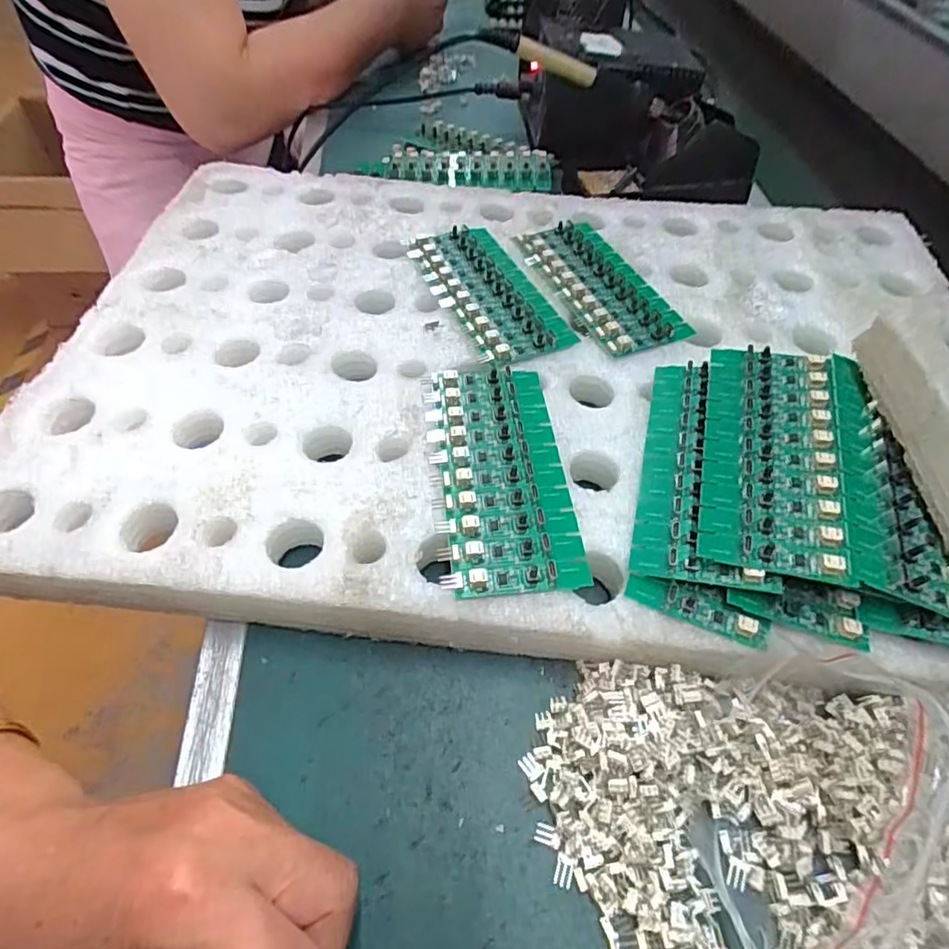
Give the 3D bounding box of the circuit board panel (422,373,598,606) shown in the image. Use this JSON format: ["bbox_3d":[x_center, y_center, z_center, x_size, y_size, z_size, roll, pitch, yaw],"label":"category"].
[{"bbox_3d":[0.012,-0.004,0.304,0.068,0.010,0.139,-5,53,-6],"label":"circuit board panel"}]

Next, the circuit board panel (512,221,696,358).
[{"bbox_3d":[0.086,-0.131,0.400,0.063,0.007,0.136,-19,56,-15],"label":"circuit board panel"}]

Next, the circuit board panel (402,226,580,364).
[{"bbox_3d":[0.007,-0.126,0.393,0.065,0.005,0.141,-19,56,-16],"label":"circuit board panel"}]

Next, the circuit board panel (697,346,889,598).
[{"bbox_3d":[0.150,-0.013,0.287,0.073,0.007,0.136,9,54,16],"label":"circuit board panel"}]

